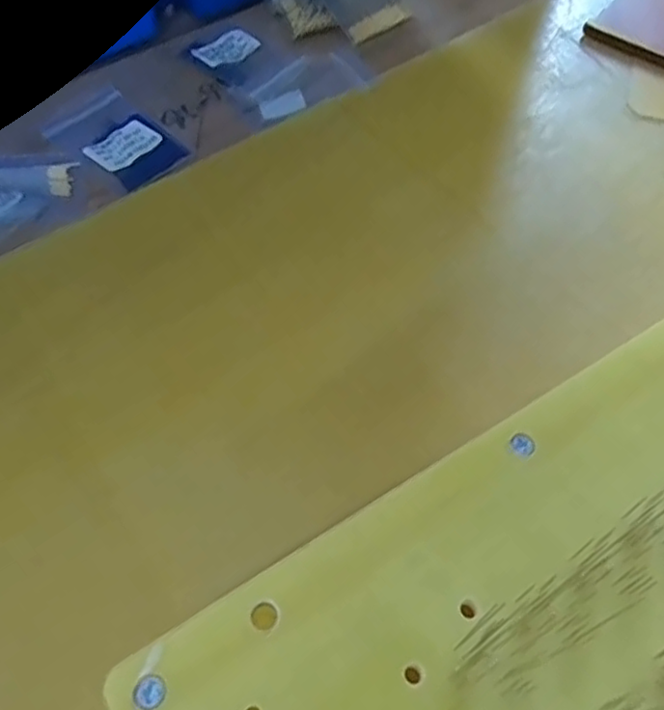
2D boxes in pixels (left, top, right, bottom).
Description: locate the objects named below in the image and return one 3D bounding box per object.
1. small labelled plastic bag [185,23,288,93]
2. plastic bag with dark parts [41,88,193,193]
[{"bbox_3d":[-0.046,-0.145,0.304,0.045,0.004,0.033,36,66,22],"label":"small labelled plastic bag"},{"bbox_3d":[-0.094,-0.094,0.277,0.060,0.004,0.038,39,68,24],"label":"plastic bag with dark parts"}]

